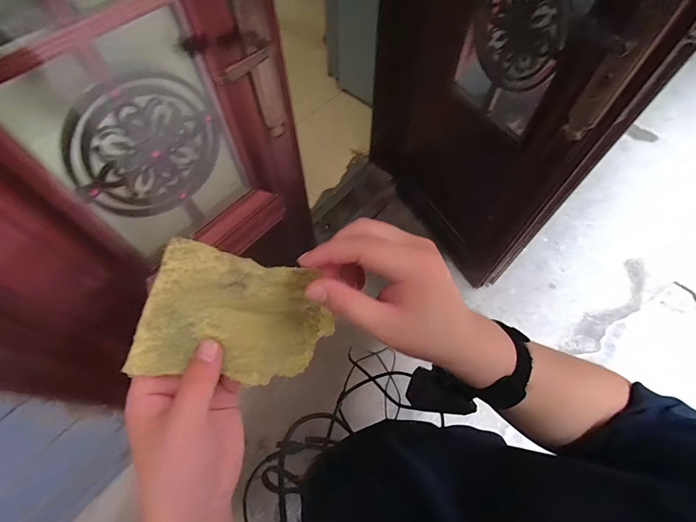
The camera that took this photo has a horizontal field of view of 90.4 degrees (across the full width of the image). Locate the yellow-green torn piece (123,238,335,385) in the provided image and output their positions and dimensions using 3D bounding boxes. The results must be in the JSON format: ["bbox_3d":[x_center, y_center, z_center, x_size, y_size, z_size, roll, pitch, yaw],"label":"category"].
[{"bbox_3d":[-0.070,0.044,0.260,0.014,0.144,0.088,11,86,51],"label":"yellow-green torn piece"}]

